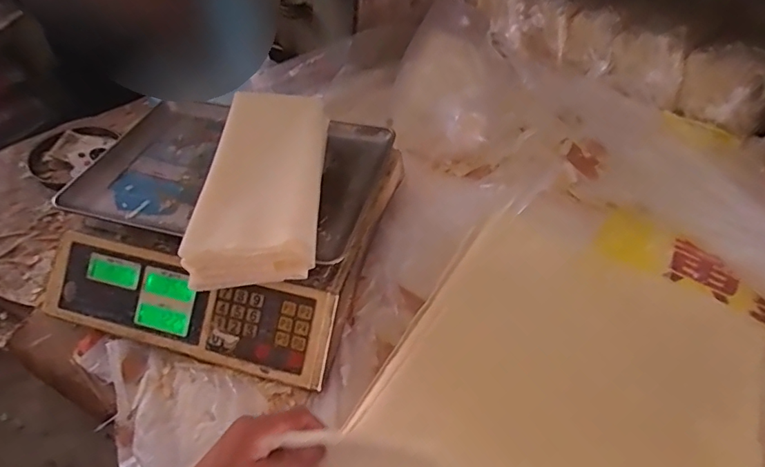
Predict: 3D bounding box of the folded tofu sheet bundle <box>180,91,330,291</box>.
[{"bbox_3d":[-0.118,-0.060,0.498,0.116,0.067,0.231,1,48,0],"label":"folded tofu sheet bundle"}]

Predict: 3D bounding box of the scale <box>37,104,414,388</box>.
[{"bbox_3d":[-0.179,-0.021,0.572,0.347,0.092,0.316,13,49,11],"label":"scale"}]

